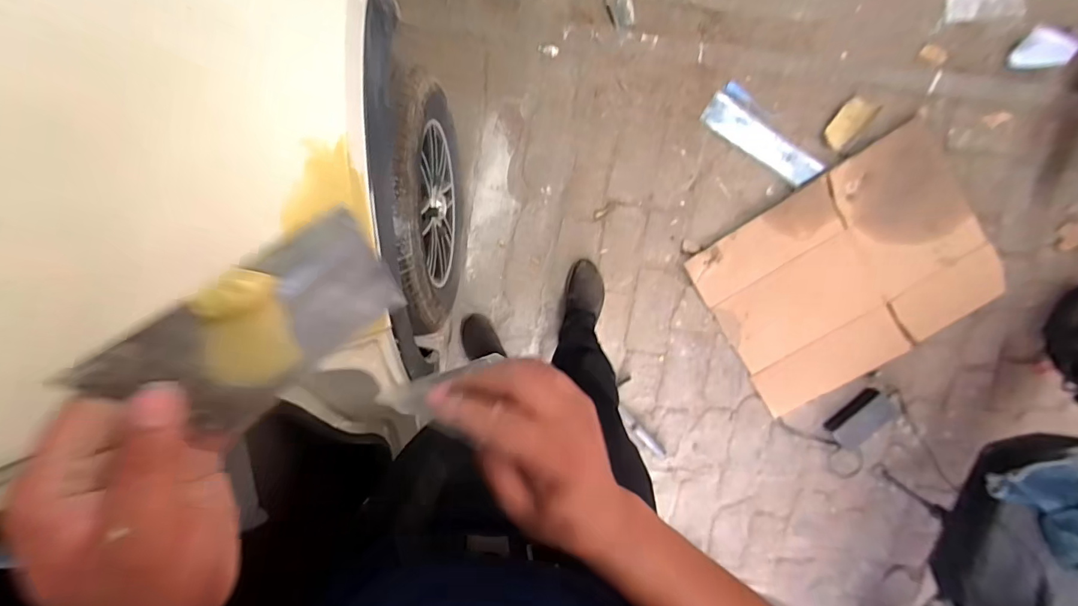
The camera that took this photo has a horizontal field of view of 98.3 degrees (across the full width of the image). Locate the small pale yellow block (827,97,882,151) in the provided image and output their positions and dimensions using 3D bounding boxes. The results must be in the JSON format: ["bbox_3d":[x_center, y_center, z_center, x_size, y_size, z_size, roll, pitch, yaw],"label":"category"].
[{"bbox_3d":[0.835,-0.484,1.251,0.077,0.024,0.135,37,100,-8],"label":"small pale yellow block"}]

